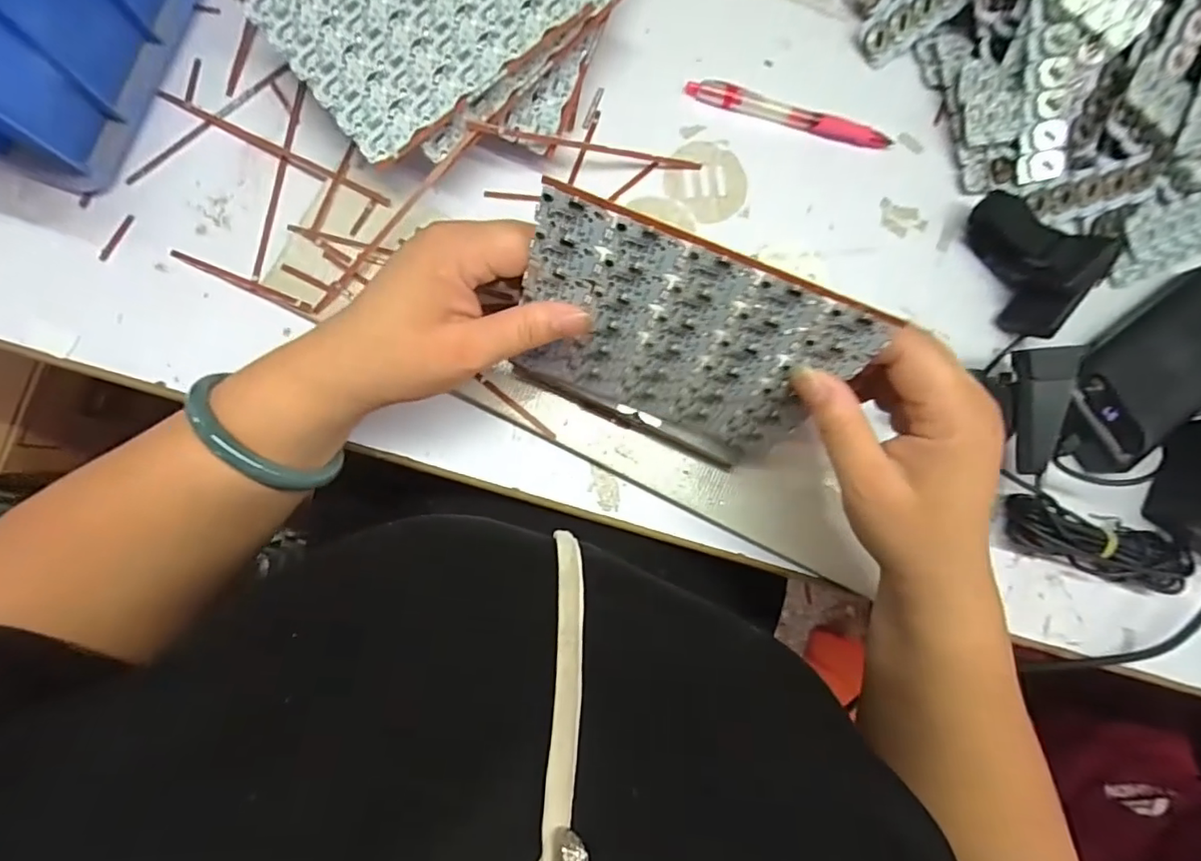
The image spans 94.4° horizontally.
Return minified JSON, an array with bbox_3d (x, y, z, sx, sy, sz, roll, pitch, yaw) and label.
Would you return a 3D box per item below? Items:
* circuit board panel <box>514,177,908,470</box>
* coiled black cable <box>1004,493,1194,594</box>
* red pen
[{"bbox_3d":[0.033,-0.034,0.265,0.144,0.132,0.004,20,58,-3],"label":"circuit board panel"},{"bbox_3d":[0.315,0.072,0.347,0.119,0.029,0.033,17,83,-5],"label":"coiled black cable"},{"bbox_3d":[0.125,-0.207,0.365,0.141,0.008,0.012,12,83,-6],"label":"red pen"}]

